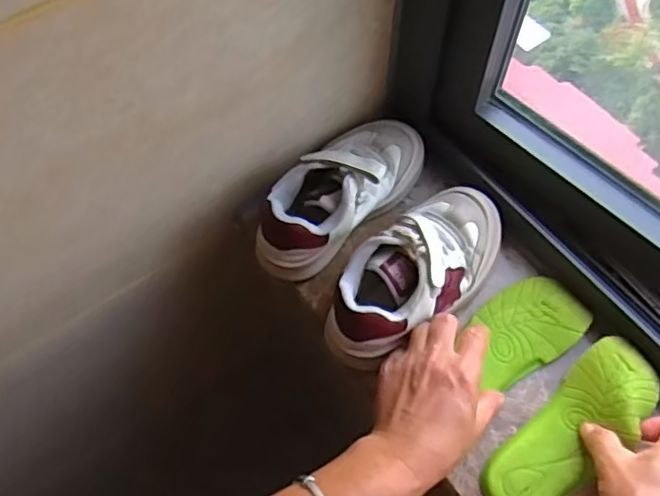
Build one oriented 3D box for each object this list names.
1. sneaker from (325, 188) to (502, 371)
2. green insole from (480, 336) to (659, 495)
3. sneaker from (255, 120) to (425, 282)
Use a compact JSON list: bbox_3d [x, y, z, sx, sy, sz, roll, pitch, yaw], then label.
[{"bbox_3d":[0.075,0.019,0.526,0.187,0.079,0.081,-39,67,-21],"label":"sneaker"},{"bbox_3d":[0.191,0.144,0.486,0.170,0.031,0.062,-43,67,-11],"label":"green insole"},{"bbox_3d":[0.009,-0.056,0.567,0.086,0.072,0.186,31,65,18],"label":"sneaker"}]

